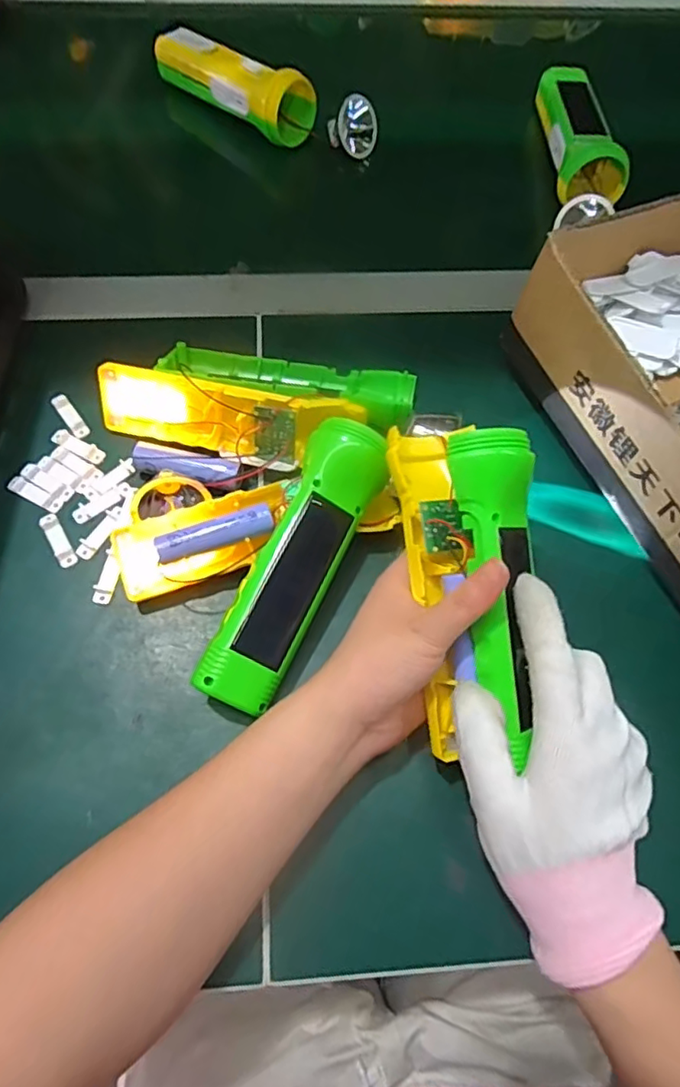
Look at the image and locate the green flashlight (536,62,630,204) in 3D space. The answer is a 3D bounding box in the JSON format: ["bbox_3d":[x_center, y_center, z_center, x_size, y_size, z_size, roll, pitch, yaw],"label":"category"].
[{"bbox_3d":[0.204,-0.357,0.501,0.049,0.041,0.158,0,65,-2],"label":"green flashlight"}]

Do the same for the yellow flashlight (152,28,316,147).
[{"bbox_3d":[-0.096,-0.418,0.517,0.162,0.045,0.053,42,71,16],"label":"yellow flashlight"}]

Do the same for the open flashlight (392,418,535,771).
[{"bbox_3d":[0.063,0.021,0.280,0.062,0.034,0.150,-3,85,-5],"label":"open flashlight"}]

